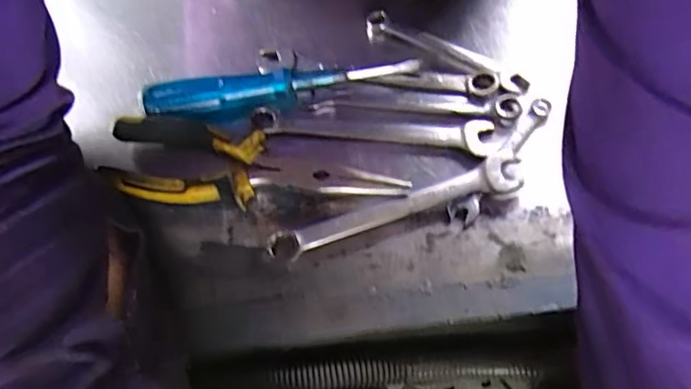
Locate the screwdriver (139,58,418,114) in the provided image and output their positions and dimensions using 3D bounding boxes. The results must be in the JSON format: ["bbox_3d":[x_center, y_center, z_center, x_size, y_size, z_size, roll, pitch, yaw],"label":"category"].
[{"bbox_3d":[-0.045,-0.079,0.375,0.187,0.021,0.023,-12,63,-2],"label":"screwdriver"}]

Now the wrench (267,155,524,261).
[{"bbox_3d":[0.032,0.009,0.343,0.165,0.013,0.025,-17,63,-4],"label":"wrench"}]

